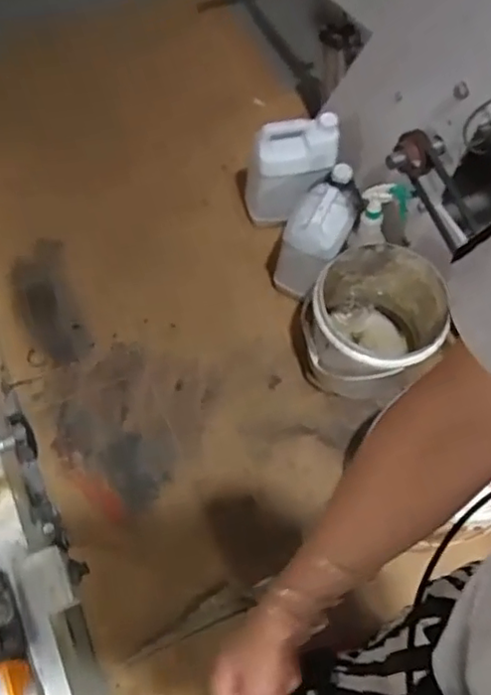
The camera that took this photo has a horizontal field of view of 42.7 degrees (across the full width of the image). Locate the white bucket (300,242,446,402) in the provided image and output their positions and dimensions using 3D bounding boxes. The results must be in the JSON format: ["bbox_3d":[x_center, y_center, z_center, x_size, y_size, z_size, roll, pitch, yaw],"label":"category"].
[{"bbox_3d":[0.265,-0.034,1.347,0.269,0.265,0.255,1,64,-3],"label":"white bucket"}]

